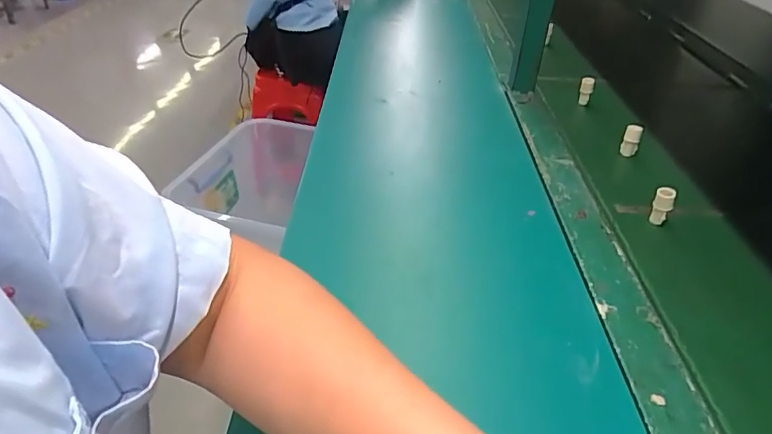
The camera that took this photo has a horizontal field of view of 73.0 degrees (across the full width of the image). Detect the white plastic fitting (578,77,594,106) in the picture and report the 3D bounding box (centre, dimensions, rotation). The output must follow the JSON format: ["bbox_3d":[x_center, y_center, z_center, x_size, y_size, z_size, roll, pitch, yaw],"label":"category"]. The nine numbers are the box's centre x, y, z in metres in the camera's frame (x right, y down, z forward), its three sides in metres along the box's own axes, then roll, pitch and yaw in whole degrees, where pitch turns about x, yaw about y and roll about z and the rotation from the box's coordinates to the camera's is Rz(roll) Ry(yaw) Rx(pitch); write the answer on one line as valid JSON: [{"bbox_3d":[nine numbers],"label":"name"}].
[{"bbox_3d":[0.330,-0.210,0.863,0.021,0.042,0.022,17,37,16],"label":"white plastic fitting"}]

